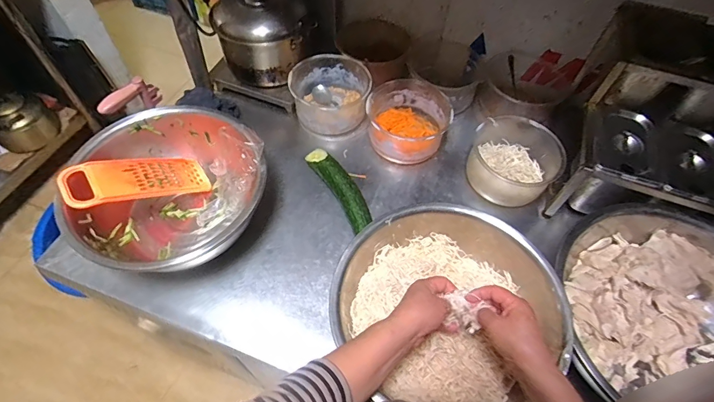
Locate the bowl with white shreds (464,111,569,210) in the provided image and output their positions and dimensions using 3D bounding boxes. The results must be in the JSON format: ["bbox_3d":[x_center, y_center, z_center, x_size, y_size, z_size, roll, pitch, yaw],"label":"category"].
[{"bbox_3d":[0.313,-0.087,0.818,0.165,0.088,0.179,1,57,-2],"label":"bowl with white shreds"}]

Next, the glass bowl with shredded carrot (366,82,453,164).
[{"bbox_3d":[0.109,-0.174,0.860,0.171,0.098,0.156,1,57,-2],"label":"glass bowl with shredded carrot"}]

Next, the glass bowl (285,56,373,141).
[{"bbox_3d":[-0.056,-0.237,0.888,0.166,0.089,0.178,1,57,-2],"label":"glass bowl"}]

